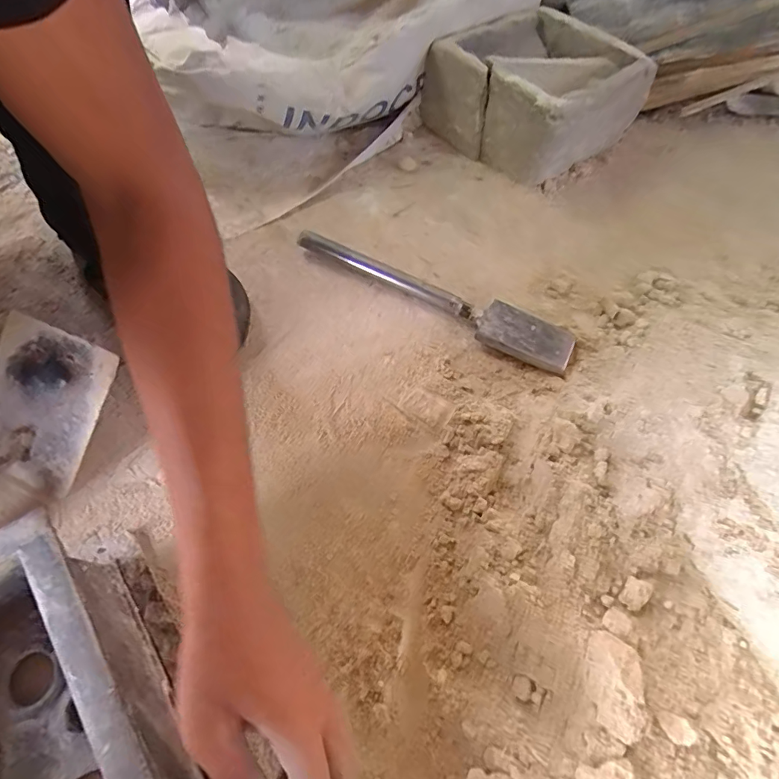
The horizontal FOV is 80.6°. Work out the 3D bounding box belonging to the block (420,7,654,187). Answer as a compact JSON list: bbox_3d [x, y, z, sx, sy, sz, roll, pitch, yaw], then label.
[{"bbox_3d":[0.185,-0.385,0.590,0.206,0.100,0.207,-38,69,-17],"label":"block"}]

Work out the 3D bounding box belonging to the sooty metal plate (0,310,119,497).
[{"bbox_3d":[-0.302,0.013,0.392,0.108,0.010,0.132,24,95,6],"label":"sooty metal plate"}]

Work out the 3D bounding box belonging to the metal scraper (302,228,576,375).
[{"bbox_3d":[0.040,-0.098,0.472,0.299,0.020,0.049,26,66,13],"label":"metal scraper"}]

